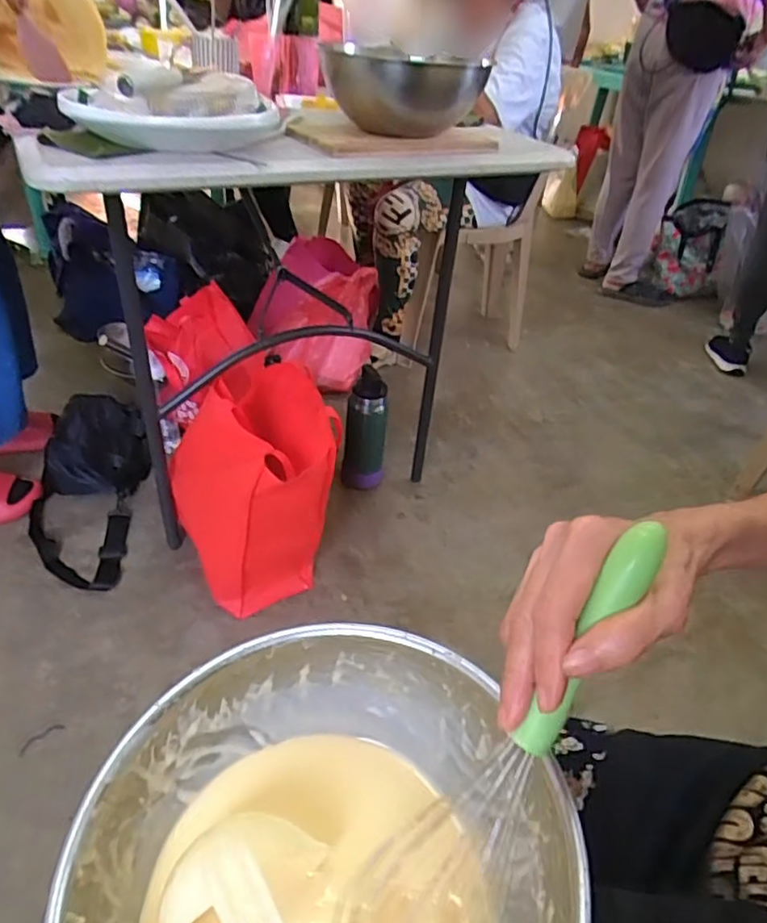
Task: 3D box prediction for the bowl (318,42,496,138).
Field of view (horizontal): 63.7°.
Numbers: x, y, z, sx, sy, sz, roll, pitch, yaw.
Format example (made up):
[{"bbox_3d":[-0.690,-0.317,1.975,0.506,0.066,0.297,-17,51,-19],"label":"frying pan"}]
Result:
[{"bbox_3d":[0.024,-0.491,0.824,0.207,0.104,0.204,4,37,-3],"label":"bowl"}]

